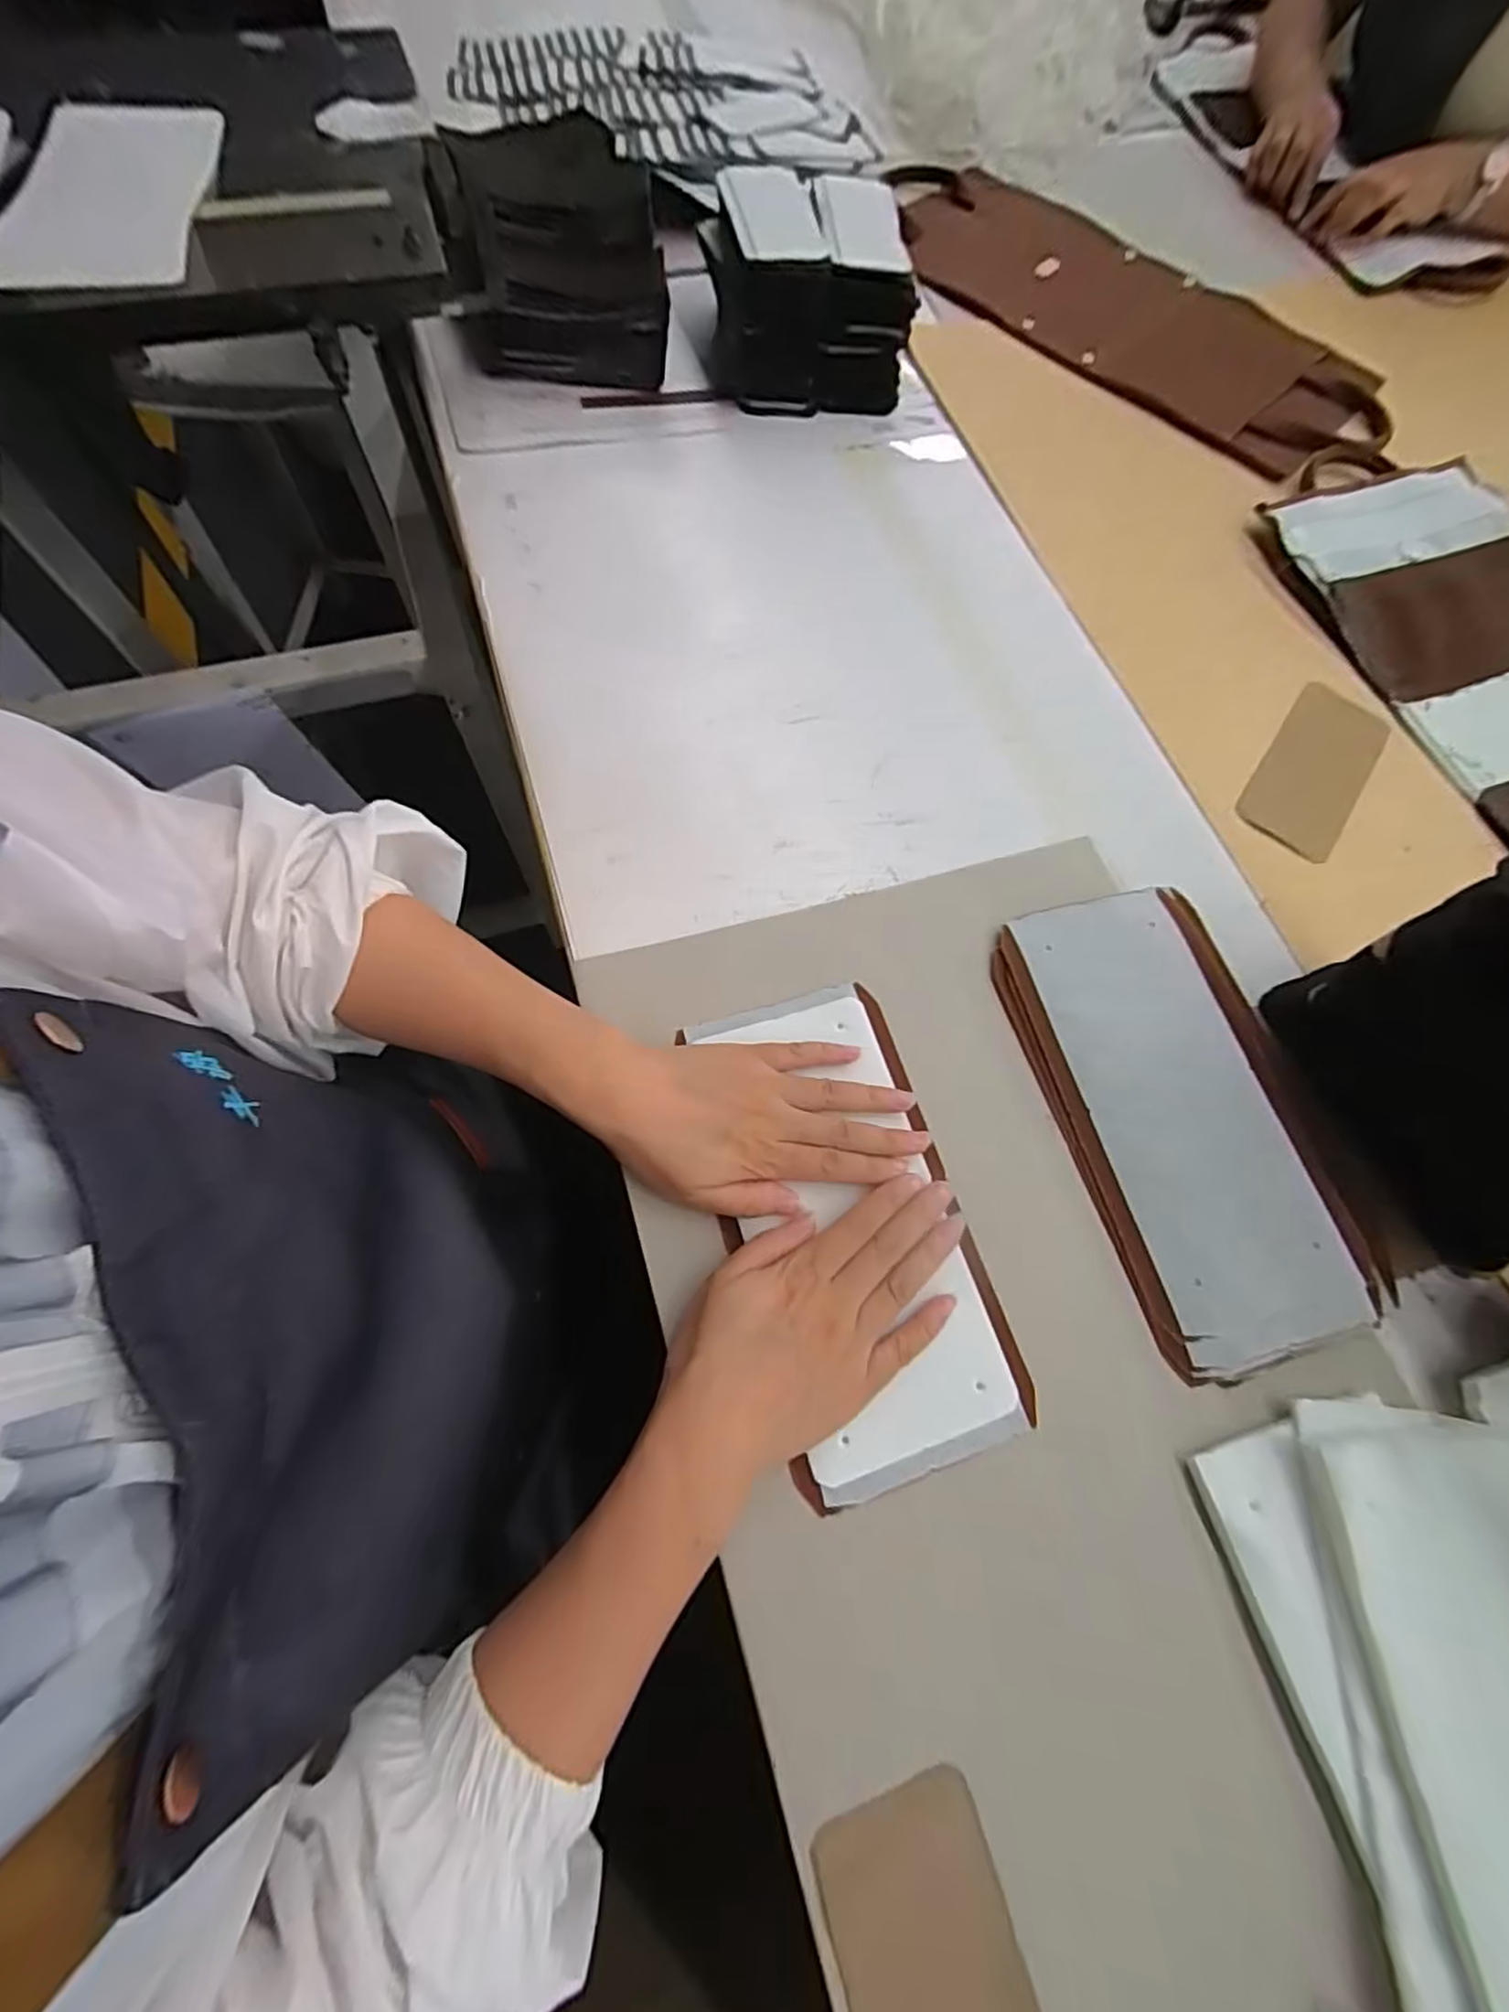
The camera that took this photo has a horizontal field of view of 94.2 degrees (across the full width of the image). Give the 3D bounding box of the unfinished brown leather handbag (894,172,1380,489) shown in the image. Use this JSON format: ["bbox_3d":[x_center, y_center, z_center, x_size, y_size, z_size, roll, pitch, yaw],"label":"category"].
[{"bbox_3d":[0.379,-0.708,0.715,0.540,0.022,0.239,40,71,11],"label":"unfinished brown leather handbag"}]

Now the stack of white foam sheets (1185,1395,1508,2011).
[{"bbox_3d":[0.308,0.318,0.293,0.149,0.034,0.263,-6,69,-6],"label":"stack of white foam sheets"}]

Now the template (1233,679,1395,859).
[{"bbox_3d":[0.422,-0.180,0.525,0.068,0.004,0.163,36,71,10],"label":"template"}]

